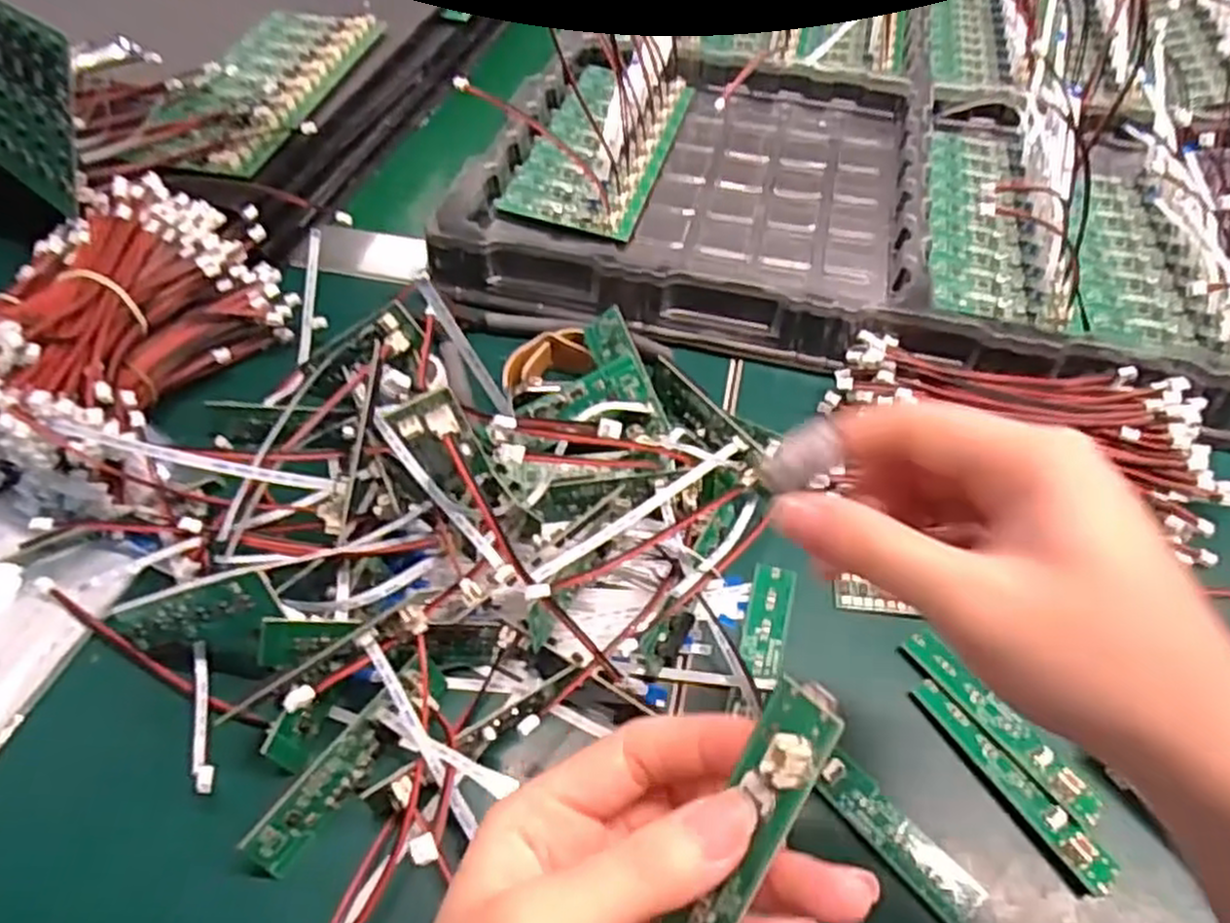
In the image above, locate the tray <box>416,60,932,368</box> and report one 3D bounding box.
[{"bbox_3d":[0.061,-0.187,0.499,0.269,0.039,0.300,14,52,10],"label":"tray"}]

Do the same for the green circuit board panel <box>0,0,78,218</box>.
[{"bbox_3d":[-0.328,-0.200,0.402,0.187,0.082,0.007,32,28,23],"label":"green circuit board panel"}]

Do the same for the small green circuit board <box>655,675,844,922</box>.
[{"bbox_3d":[0.025,0.085,0.163,0.015,0.008,0.083,25,98,13],"label":"small green circuit board"}]

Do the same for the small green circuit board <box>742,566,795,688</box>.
[{"bbox_3d":[0.063,0.067,0.319,0.017,0.004,0.053,12,52,8],"label":"small green circuit board"}]

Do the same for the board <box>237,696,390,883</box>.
[{"bbox_3d":[-0.100,0.113,0.269,0.004,0.019,0.060,2,40,47],"label":"board"}]

